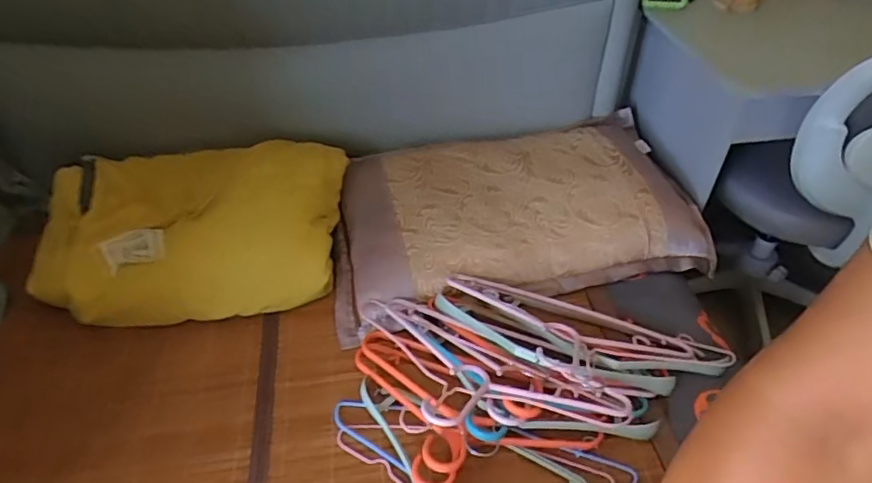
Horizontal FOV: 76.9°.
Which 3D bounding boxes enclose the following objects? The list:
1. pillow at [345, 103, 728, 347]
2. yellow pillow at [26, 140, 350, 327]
[{"bbox_3d":[0.156,-0.078,1.085,0.733,0.103,0.419,-12,44,-8],"label":"pillow"},{"bbox_3d":[-0.424,-0.036,0.997,0.515,0.158,0.317,-6,44,-5],"label":"yellow pillow"}]

